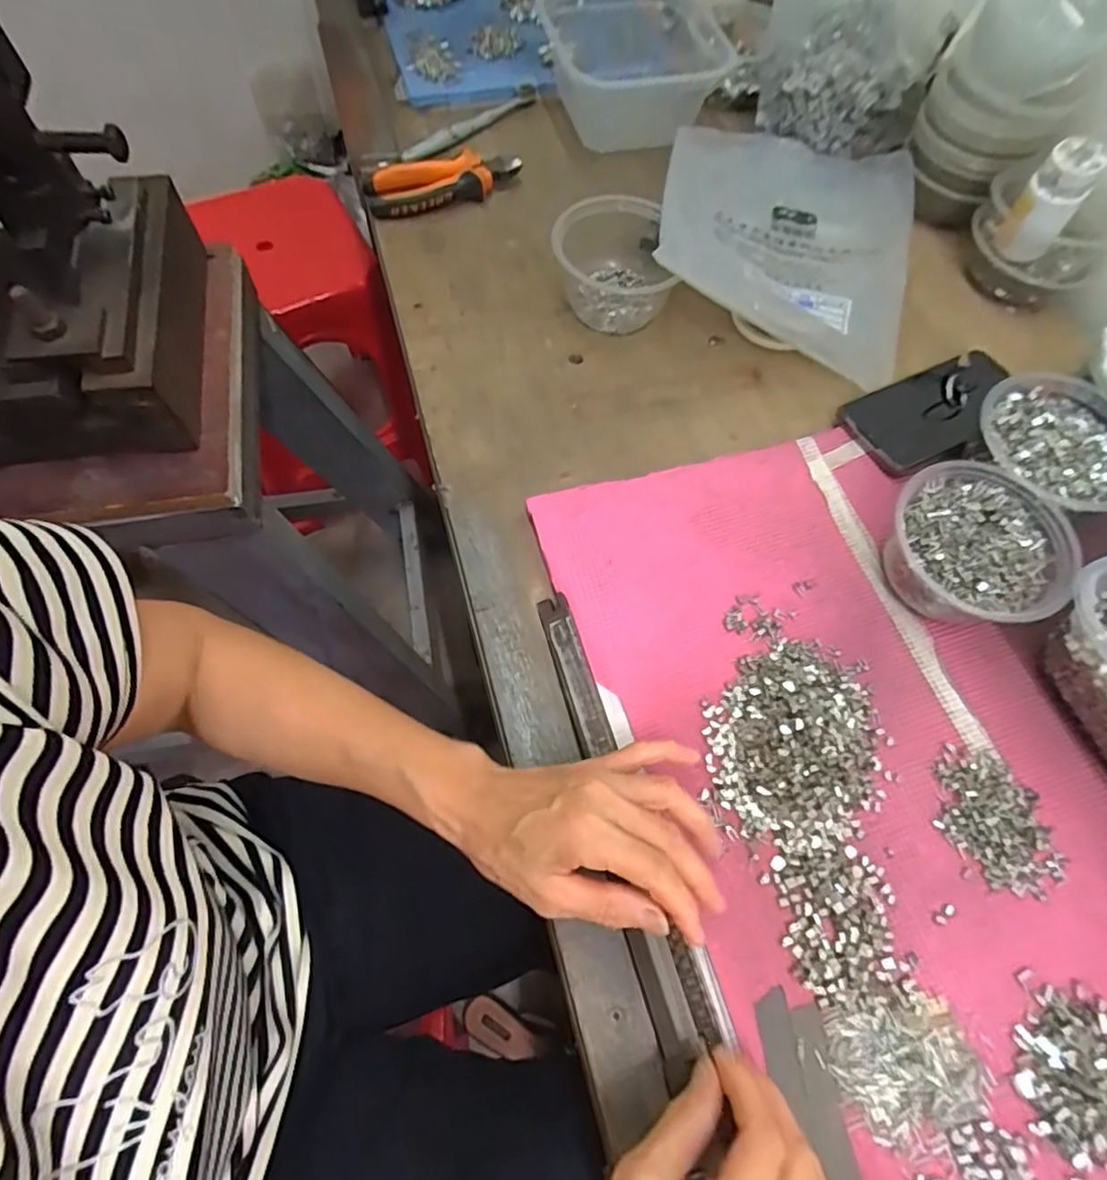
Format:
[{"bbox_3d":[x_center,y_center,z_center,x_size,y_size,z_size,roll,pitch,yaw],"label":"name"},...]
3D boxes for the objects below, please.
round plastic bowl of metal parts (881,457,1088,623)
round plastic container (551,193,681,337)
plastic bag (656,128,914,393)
[{"bbox_3d":[0.289,-0.030,0.424,0.114,0.045,0.109,1,66,-3],"label":"round plastic bowl of metal parts"},{"bbox_3d":[0.050,-0.281,0.535,0.103,0.056,0.104,1,65,-2],"label":"round plastic container"},{"bbox_3d":[0.208,-0.329,0.554,0.221,0.070,0.272,15,66,3],"label":"plastic bag"}]

